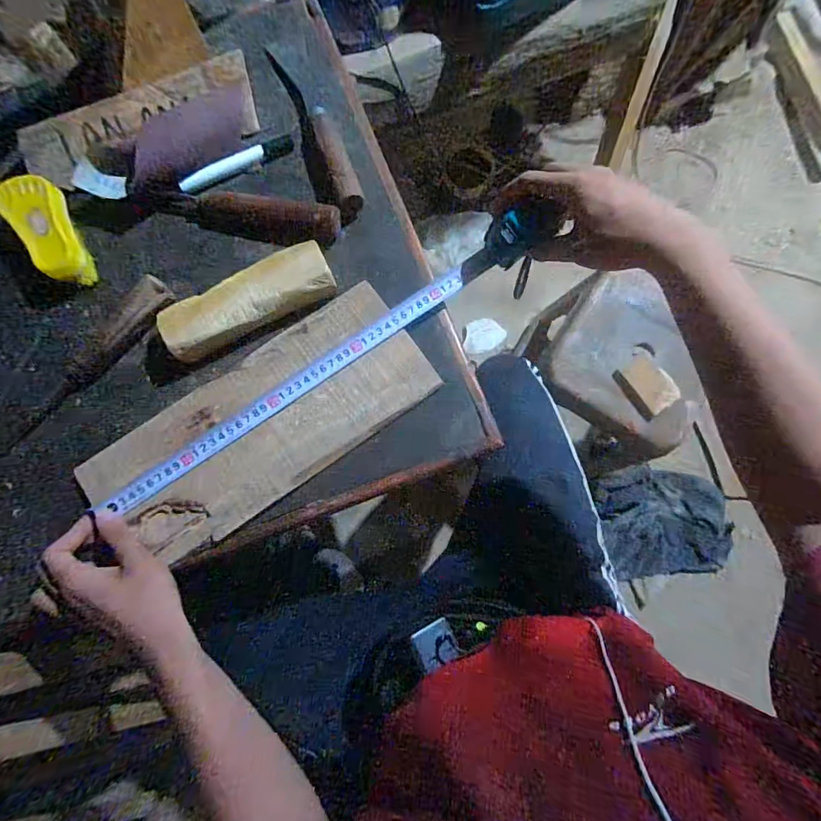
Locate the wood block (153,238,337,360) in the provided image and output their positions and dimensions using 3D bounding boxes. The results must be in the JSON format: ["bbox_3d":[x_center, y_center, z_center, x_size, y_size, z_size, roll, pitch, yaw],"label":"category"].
[{"bbox_3d":[-0.163,-0.110,0.449,0.172,0.035,0.053,-29,79,-4],"label":"wood block"}]

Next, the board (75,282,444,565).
[{"bbox_3d":[-0.142,0.013,0.441,0.330,0.015,0.141,-32,79,-6],"label":"board"}]

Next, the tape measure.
[{"bbox_3d":[-0.074,-0.046,0.436,0.478,0.073,0.045,-34,80,1],"label":"tape measure"}]

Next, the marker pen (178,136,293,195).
[{"bbox_3d":[-0.197,-0.284,0.507,0.135,0.013,0.021,-29,79,-4],"label":"marker pen"}]

